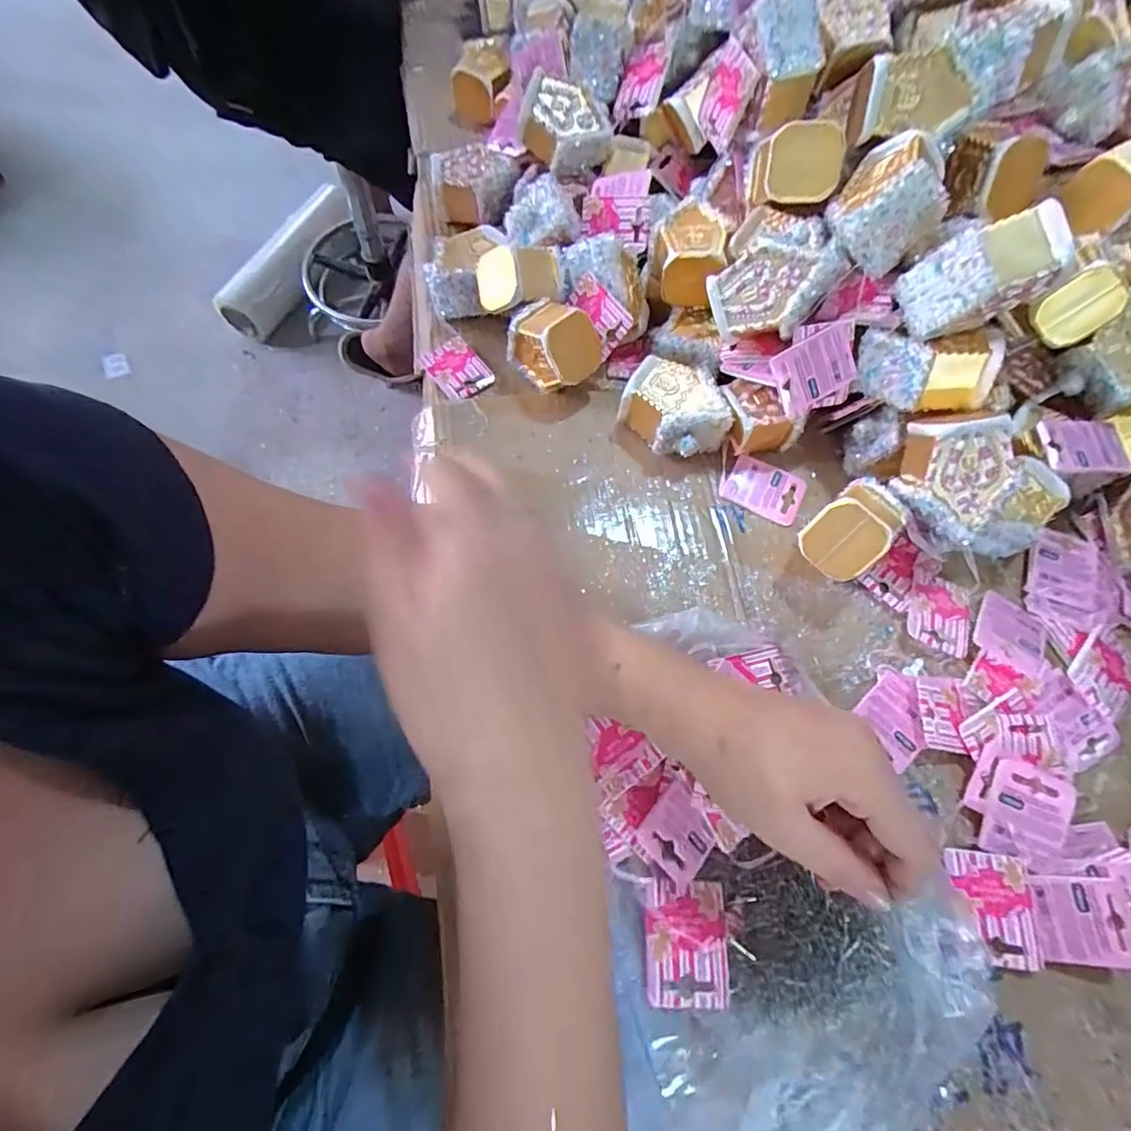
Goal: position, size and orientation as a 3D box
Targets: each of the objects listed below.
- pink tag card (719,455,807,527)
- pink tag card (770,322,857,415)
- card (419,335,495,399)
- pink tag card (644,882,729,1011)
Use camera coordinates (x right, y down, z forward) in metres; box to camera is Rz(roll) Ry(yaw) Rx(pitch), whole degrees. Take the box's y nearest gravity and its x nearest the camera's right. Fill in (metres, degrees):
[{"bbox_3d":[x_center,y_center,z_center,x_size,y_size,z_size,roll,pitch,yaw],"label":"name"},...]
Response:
[{"bbox_3d":[0.163,-0.063,0.450,0.064,0.004,0.045,26,77,6],"label":"pink tag card"},{"bbox_3d":[0.186,-0.147,0.408,0.057,0.045,0.011,-27,25,10],"label":"pink tag card"},{"bbox_3d":[-0.097,-0.176,0.492,0.045,0.008,0.058,-38,80,-12],"label":"card"},{"bbox_3d":[0.068,0.213,0.309,0.045,0.006,0.058,3,67,-3],"label":"pink tag card"}]

